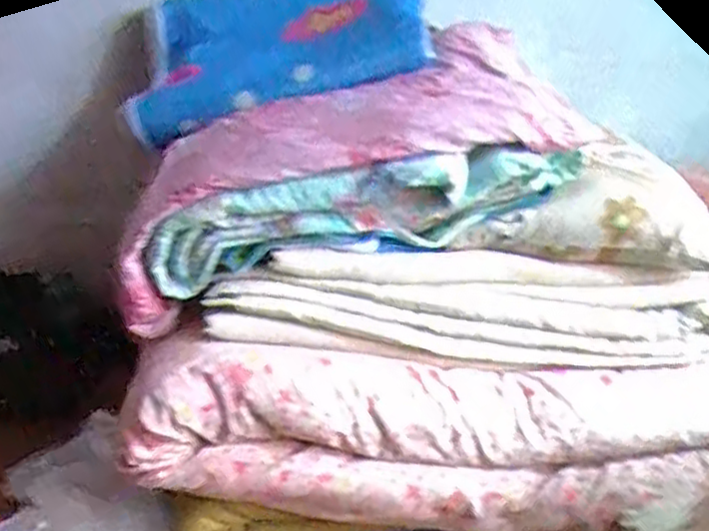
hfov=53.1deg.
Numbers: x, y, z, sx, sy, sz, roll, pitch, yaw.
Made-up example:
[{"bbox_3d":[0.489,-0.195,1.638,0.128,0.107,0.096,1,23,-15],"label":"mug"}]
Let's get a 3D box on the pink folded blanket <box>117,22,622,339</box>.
[{"bbox_3d":[-0.026,-0.116,0.854,0.571,0.182,0.206,-22,20,1],"label":"pink folded blanket"}]

